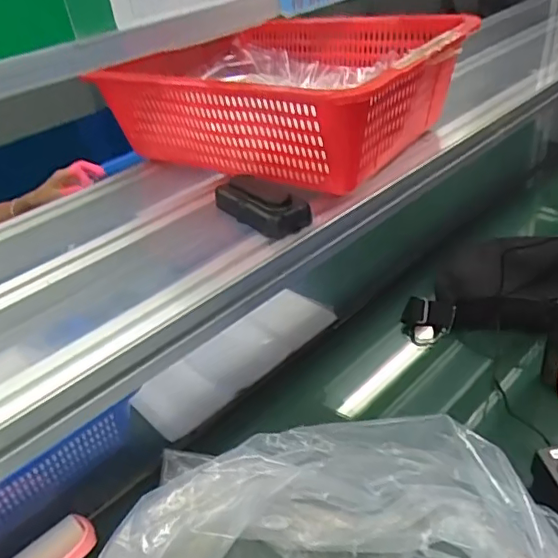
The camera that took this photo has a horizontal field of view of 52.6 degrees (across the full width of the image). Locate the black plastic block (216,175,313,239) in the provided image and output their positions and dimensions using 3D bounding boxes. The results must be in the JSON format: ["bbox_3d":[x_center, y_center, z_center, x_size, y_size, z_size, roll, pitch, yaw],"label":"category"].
[{"bbox_3d":[-0.021,-0.073,0.548,0.104,0.027,0.043,25,46,39],"label":"black plastic block"}]

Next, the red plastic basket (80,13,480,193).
[{"bbox_3d":[0.009,-0.215,0.644,0.345,0.122,0.294,14,39,28],"label":"red plastic basket"}]

